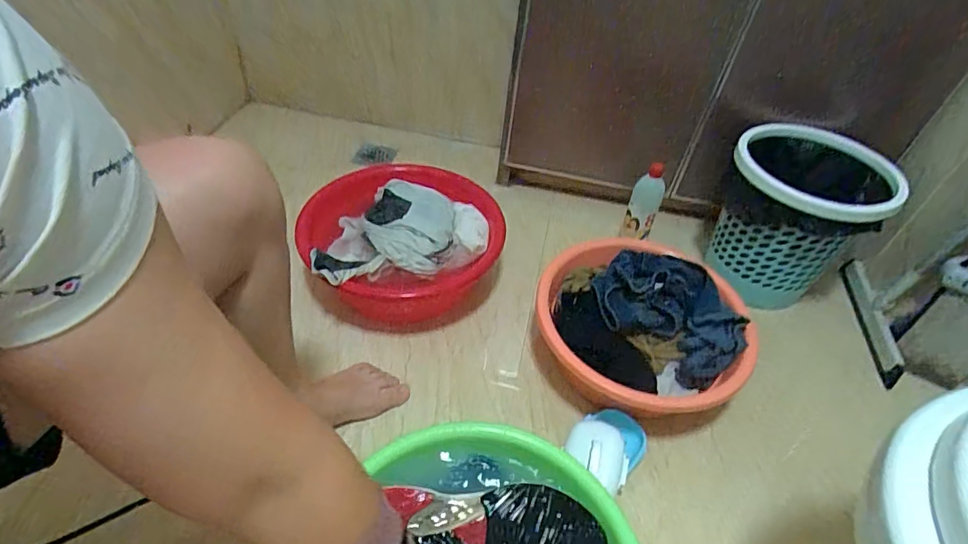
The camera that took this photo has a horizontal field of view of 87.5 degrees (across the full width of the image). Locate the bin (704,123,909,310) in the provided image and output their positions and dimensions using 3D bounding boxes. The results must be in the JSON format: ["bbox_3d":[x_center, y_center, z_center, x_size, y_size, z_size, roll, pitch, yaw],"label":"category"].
[{"bbox_3d":[0.576,-0.109,0.974,0.259,0.269,0.223,22,48,15],"label":"bin"}]

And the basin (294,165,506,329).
[{"bbox_3d":[-0.148,-0.046,0.966,0.332,0.147,0.344,3,45,-3],"label":"basin"}]

